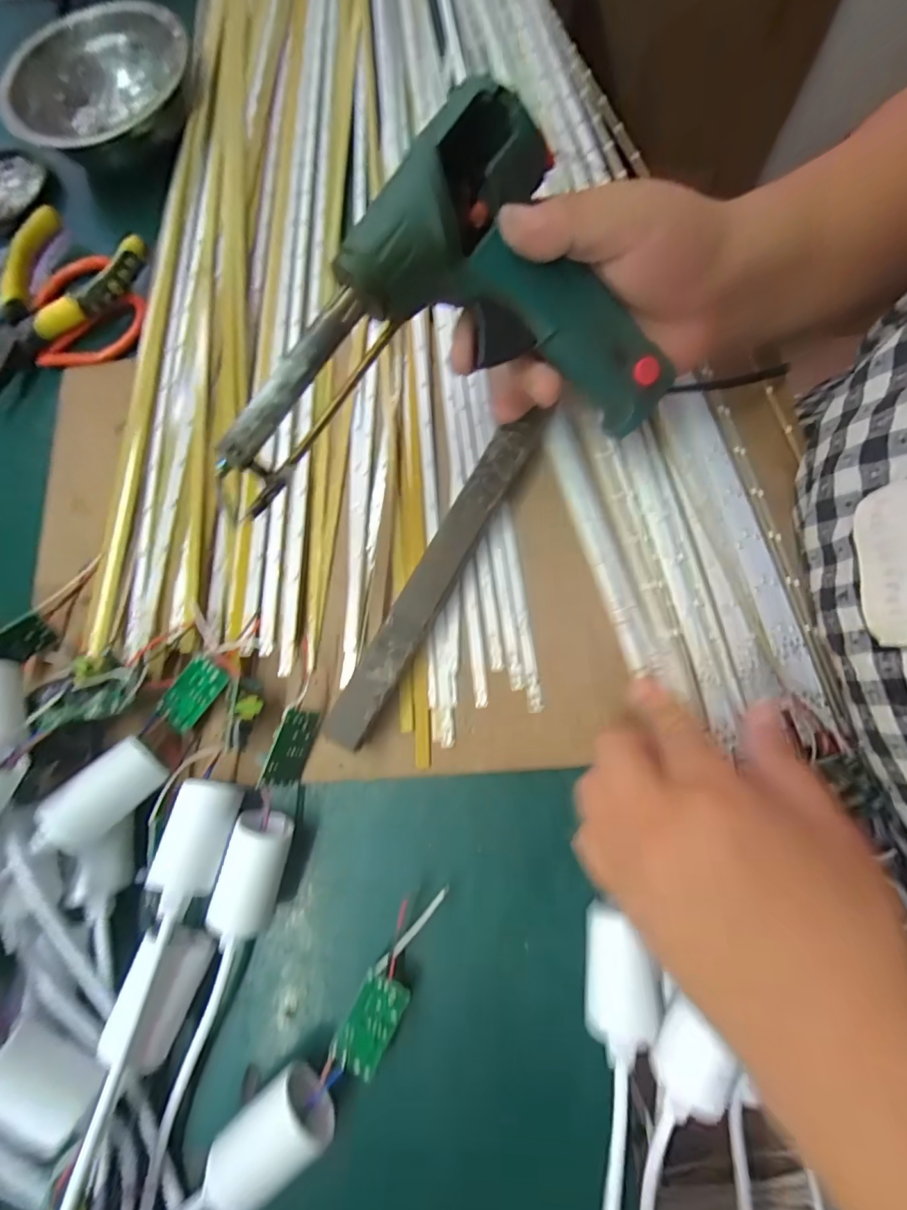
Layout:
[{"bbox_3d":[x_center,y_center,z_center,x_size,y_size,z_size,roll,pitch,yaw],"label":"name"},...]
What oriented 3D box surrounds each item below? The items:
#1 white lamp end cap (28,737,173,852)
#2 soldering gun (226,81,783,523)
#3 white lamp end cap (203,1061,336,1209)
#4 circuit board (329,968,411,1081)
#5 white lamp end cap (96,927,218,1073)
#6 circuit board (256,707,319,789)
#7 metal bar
[{"bbox_3d":[-0.160,0.087,0.217,0.027,0.022,0.050,47,56,-5],"label":"white lamp end cap"},{"bbox_3d":[-0.013,-0.120,0.203,0.194,0.032,0.126,-19,116,-6],"label":"soldering gun"},{"bbox_3d":[-0.075,0.217,0.195,0.048,0.021,0.028,-41,77,-6],"label":"white lamp end cap"},{"bbox_3d":[-0.036,0.179,0.206,0.020,0.004,0.036,28,80,10],"label":"circuit board"},{"bbox_3d":[-0.127,0.167,0.206,0.027,0.023,0.042,17,78,8],"label":"white lamp end cap"},{"bbox_3d":[-0.078,0.069,0.233,0.004,0.021,0.037,14,81,40],"label":"circuit board"},{"bbox_3d":[-0.007,-0.019,0.243,0.020,0.005,0.191,27,80,13],"label":"metal bar"}]

